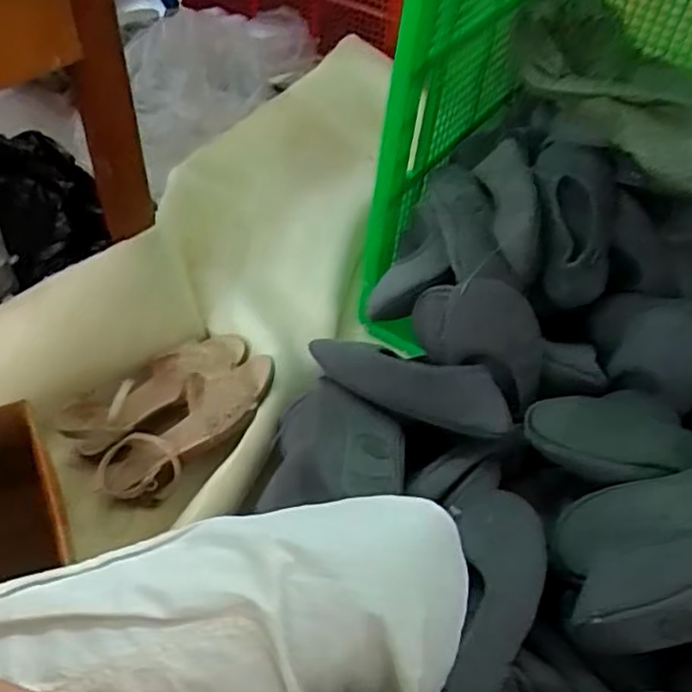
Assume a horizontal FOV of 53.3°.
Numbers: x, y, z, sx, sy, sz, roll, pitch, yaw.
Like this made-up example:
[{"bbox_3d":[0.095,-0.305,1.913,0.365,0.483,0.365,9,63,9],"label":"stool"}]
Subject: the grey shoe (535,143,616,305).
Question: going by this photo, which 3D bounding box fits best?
[{"bbox_3d":[0.274,-0.154,0.841,0.106,0.067,0.217,15,49,6],"label":"grey shoe"}]

